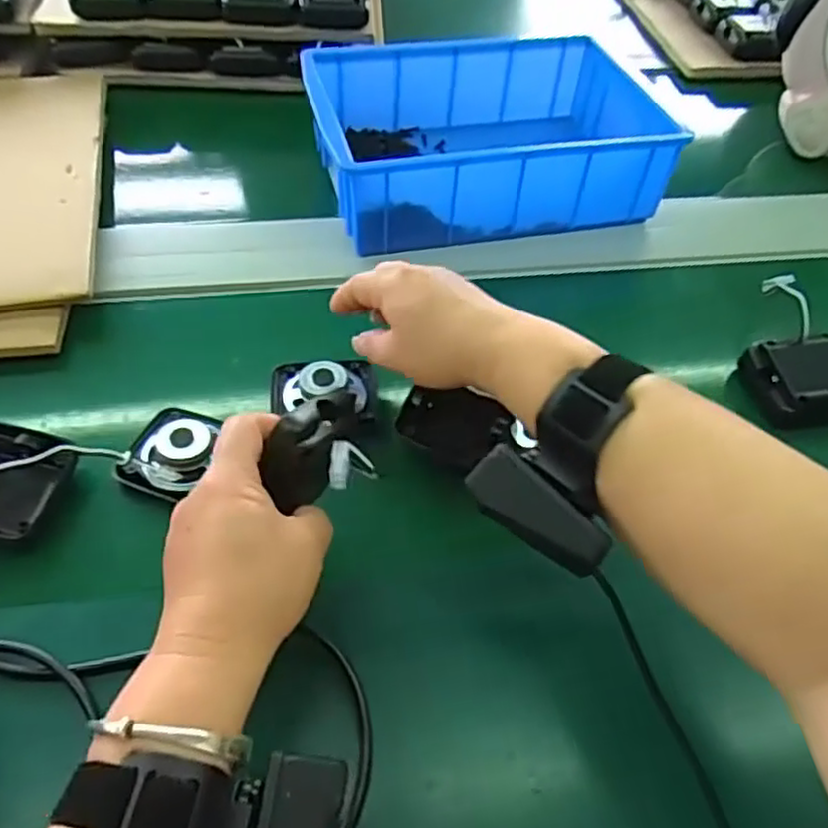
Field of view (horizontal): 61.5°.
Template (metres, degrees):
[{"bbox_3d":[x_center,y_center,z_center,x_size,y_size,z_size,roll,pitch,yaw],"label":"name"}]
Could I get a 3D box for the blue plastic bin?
[{"bbox_3d":[0.060,-0.244,0.626,0.277,0.095,0.197,-9,53,-12],"label":"blue plastic bin"}]

